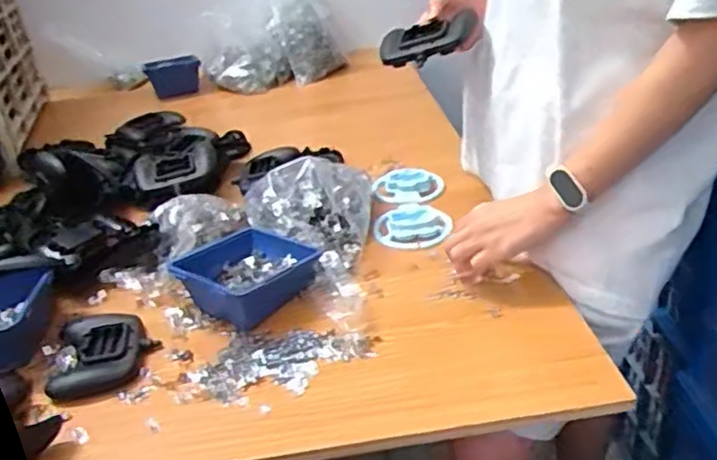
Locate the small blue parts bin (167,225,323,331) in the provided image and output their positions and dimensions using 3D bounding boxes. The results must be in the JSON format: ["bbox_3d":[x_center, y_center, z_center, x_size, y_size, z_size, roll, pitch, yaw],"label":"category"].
[{"bbox_3d":[-0.130,0.049,0.777,0.128,0.064,0.139,14,36,31],"label":"small blue parts bin"}]

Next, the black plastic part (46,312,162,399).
[{"bbox_3d":[-0.265,0.123,0.703,0.099,0.024,0.118,-11,31,-8],"label":"black plastic part"}]

